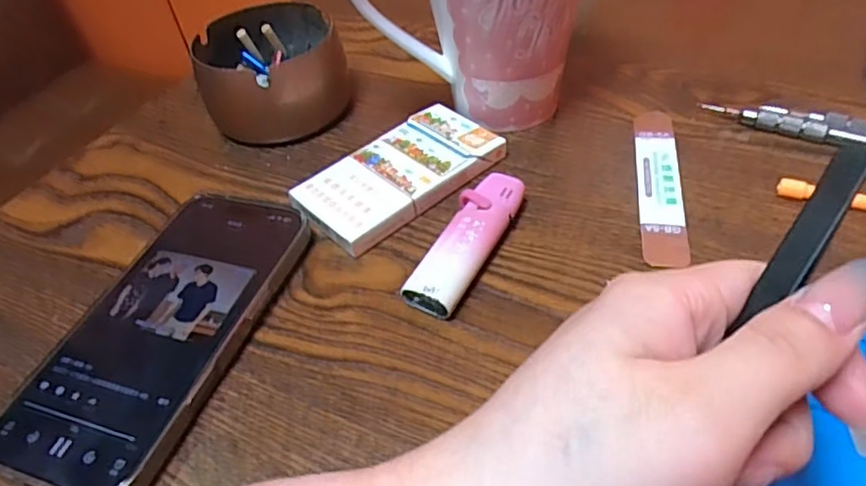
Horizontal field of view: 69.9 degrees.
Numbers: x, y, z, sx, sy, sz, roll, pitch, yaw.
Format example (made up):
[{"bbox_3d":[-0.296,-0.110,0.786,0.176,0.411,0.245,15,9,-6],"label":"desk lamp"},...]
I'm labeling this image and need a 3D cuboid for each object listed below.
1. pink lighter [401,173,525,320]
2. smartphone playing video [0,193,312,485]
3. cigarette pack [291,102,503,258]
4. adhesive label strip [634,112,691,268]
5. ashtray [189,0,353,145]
[{"bbox_3d":[0.017,-0.001,0.286,0.025,0.015,0.084,17,49,22],"label":"pink lighter"},{"bbox_3d":[-0.117,0.035,0.269,0.076,0.015,0.147,11,48,18],"label":"smartphone playing video"},{"bbox_3d":[-0.018,-0.036,0.327,0.106,0.015,0.058,-34,51,-25],"label":"cigarette pack"},{"bbox_3d":[0.114,-0.032,0.312,0.021,0.004,0.116,4,46,11],"label":"adhesive label strip"},{"bbox_3d":[-0.096,-0.105,0.381,0.089,0.051,0.081,-17,46,-10],"label":"ashtray"}]

